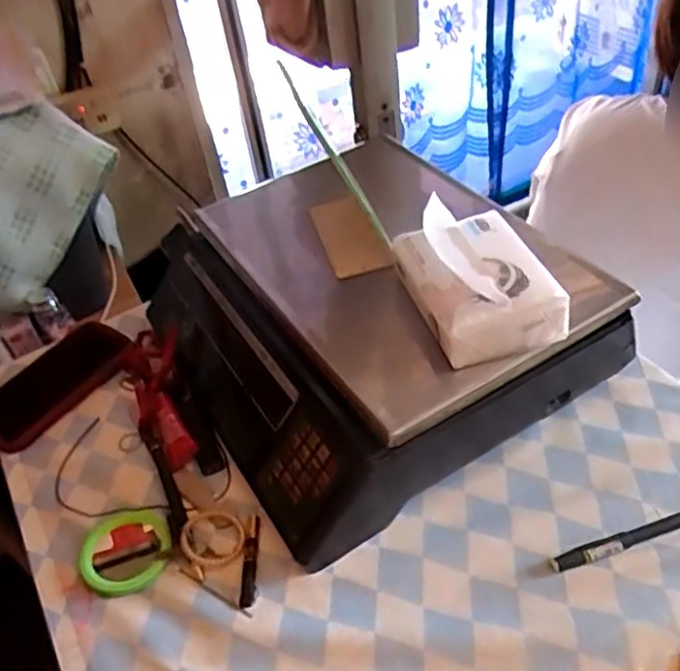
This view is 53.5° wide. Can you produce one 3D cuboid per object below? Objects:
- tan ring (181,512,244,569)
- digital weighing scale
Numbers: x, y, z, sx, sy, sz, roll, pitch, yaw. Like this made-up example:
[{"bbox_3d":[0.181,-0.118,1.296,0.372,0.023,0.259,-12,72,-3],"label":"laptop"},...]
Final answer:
[{"bbox_3d":[-0.096,0.152,0.507,0.046,0.007,0.045,1,45,-1],"label":"tan ring"},{"bbox_3d":[0.015,-0.021,0.610,0.307,0.115,0.347,-25,44,-19],"label":"digital weighing scale"}]

